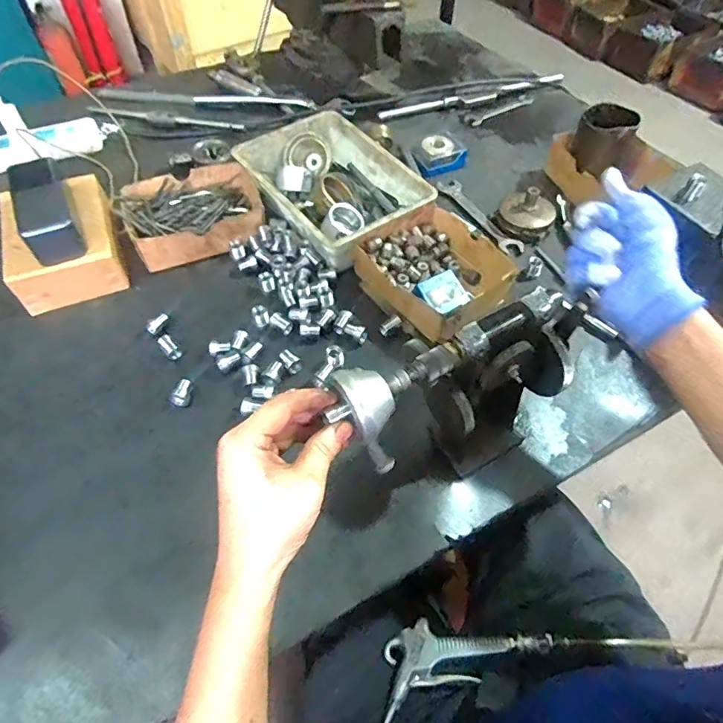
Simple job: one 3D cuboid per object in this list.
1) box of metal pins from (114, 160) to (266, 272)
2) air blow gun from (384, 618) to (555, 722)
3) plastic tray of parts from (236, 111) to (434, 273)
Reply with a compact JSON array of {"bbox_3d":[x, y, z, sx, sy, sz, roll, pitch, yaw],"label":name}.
[{"bbox_3d":[-0.224,-0.201,0.676,0.180,0.050,0.144,-19,58,-15],"label":"box of metal pins"},{"bbox_3d":[0.079,0.300,0.498,0.204,0.034,0.079,-23,58,-17],"label":"air blow gun"},{"bbox_3d":[-0.043,-0.237,0.690,0.173,0.073,0.256,-31,61,-21],"label":"plastic tray of parts"}]

